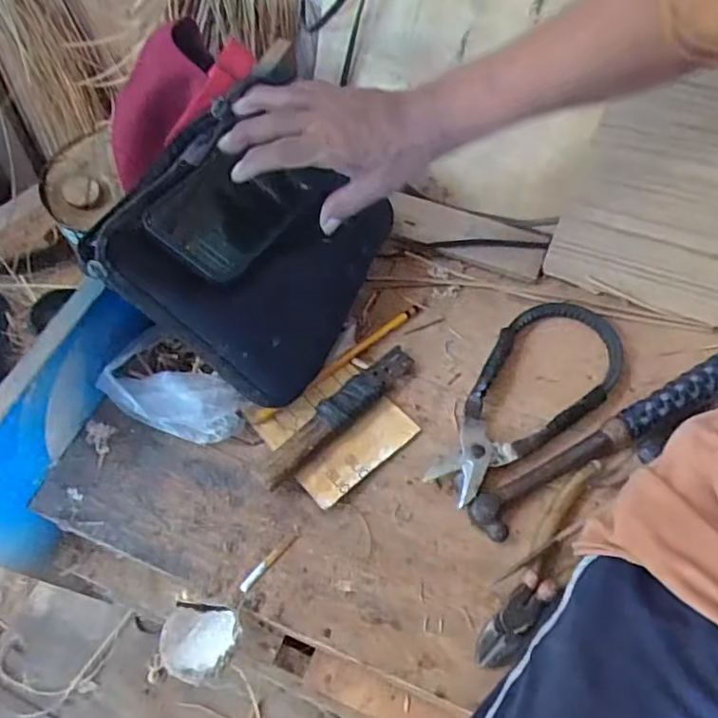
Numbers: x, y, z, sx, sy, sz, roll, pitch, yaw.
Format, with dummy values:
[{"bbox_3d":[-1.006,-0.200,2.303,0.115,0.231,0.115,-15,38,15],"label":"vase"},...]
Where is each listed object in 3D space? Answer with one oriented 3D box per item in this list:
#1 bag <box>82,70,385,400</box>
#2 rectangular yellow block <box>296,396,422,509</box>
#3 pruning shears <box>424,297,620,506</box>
[{"bbox_3d":[-0.076,-0.097,0.450,0.185,0.043,0.218,33,65,-15],"label":"bag"},{"bbox_3d":[0.001,0.071,0.447,0.040,0.011,0.100,41,68,20],"label":"rectangular yellow block"},{"bbox_3d":[0.136,0.022,0.474,0.222,0.021,0.097,-35,67,-18],"label":"pruning shears"}]

